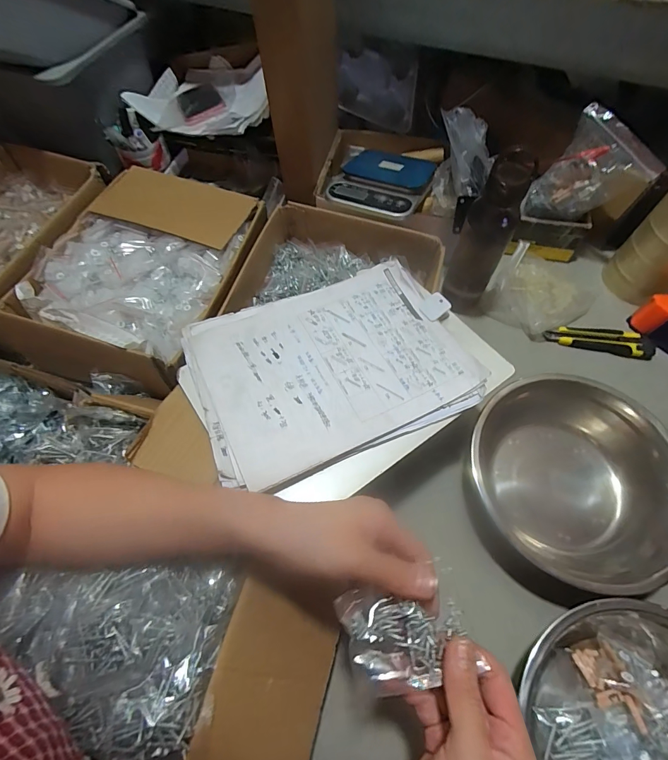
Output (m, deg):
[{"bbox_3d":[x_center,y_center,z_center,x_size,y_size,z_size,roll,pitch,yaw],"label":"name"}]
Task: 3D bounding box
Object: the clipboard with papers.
[{"bbox_3d":[0.013,-0.015,0.431,0.329,0.026,0.247,-20,62,-15],"label":"clipboard with papers"}]

